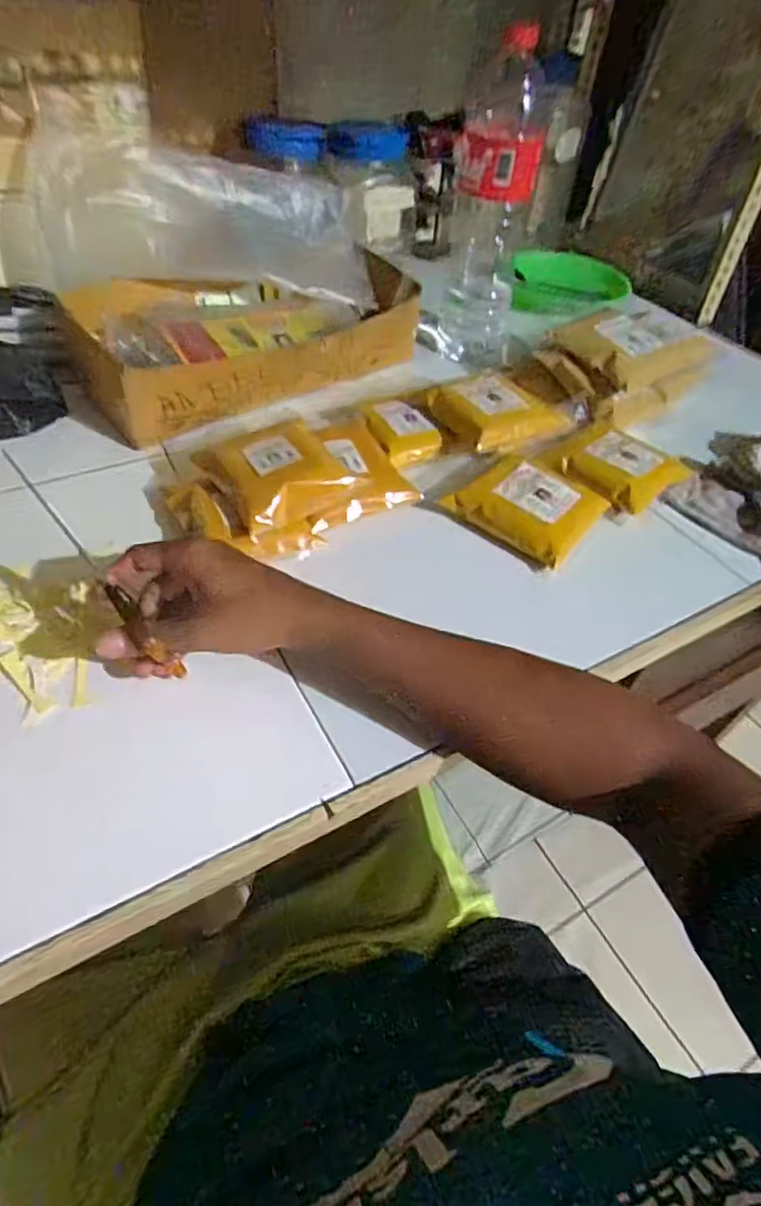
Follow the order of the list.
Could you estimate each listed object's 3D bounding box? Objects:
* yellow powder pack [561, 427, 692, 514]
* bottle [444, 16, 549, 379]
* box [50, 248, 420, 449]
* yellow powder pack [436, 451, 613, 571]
[{"bbox_3d":[0.249,-0.142,0.612,0.102,0.034,0.090,-33,59,-30],"label":"yellow powder pack"},{"bbox_3d":[0.127,-0.435,0.698,0.093,0.315,0.077,11,48,4],"label":"bottle"},{"bbox_3d":[-0.143,-0.306,0.688,0.374,0.074,0.192,-28,57,-28],"label":"box"},{"bbox_3d":[0.137,-0.094,0.572,0.121,0.047,0.108,32,53,22],"label":"yellow powder pack"}]

